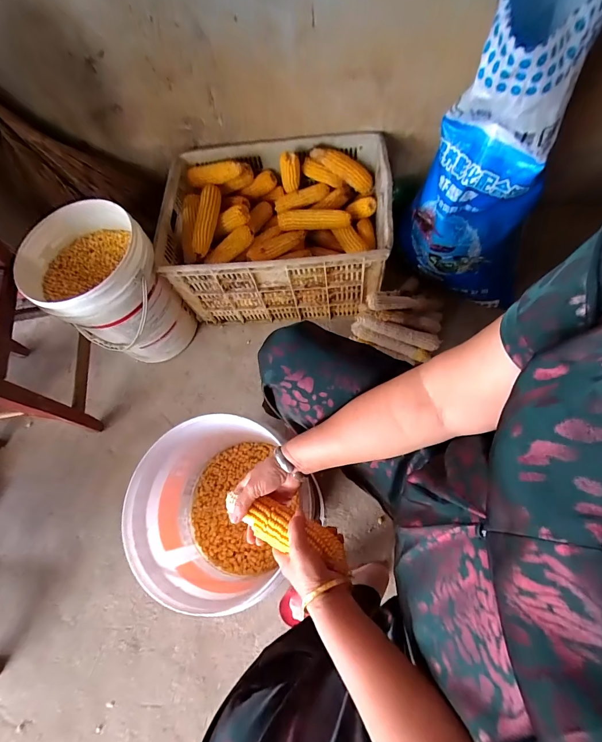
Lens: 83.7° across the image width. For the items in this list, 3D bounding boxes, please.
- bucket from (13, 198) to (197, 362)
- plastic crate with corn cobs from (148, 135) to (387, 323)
[{"bbox_3d":[-0.484,-0.201,0.905,0.257,0.377,0.266,-3,68,7],"label":"bucket"},{"bbox_3d":[-0.053,-0.396,0.981,0.574,0.295,0.445,-1,69,8],"label":"plastic crate with corn cobs"}]

